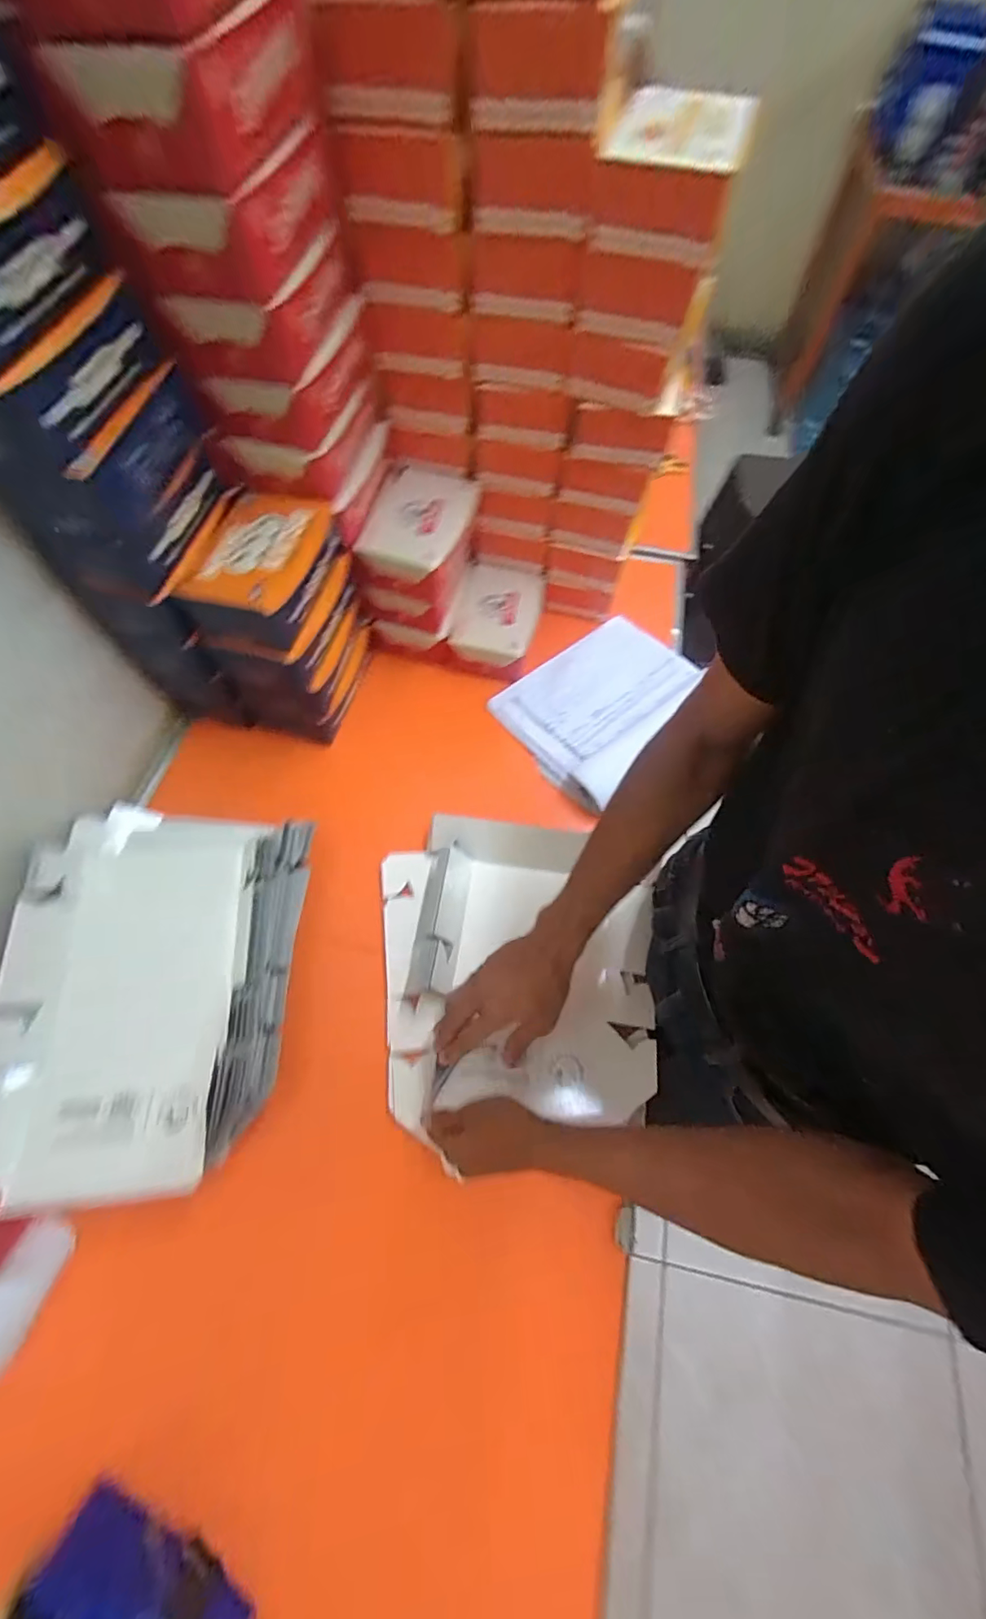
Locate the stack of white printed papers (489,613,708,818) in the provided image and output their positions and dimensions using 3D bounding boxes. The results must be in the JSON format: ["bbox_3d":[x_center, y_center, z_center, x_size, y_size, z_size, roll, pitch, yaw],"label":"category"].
[{"bbox_3d":[0.173,-0.164,0.775,0.309,0.037,0.234,-39,72,-19],"label":"stack of white printed papers"}]

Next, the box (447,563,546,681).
[{"bbox_3d":[0.007,-0.293,0.805,0.126,0.066,0.178,12,64,4],"label":"box"}]

